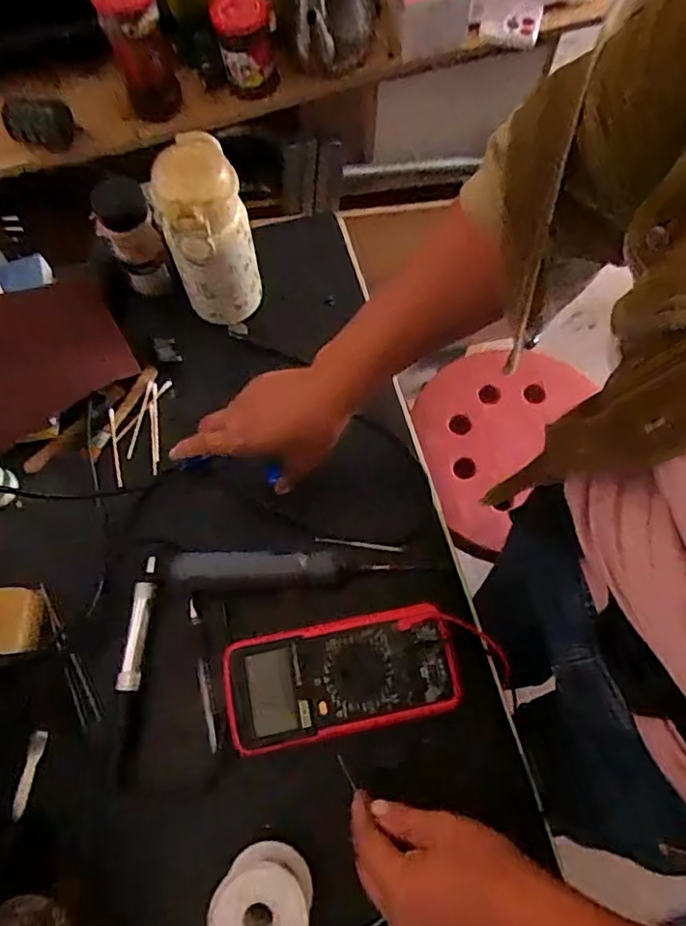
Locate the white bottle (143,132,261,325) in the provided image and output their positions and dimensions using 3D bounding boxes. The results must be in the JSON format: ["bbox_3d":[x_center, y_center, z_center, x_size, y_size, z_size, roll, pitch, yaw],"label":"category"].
[{"bbox_3d":[-0.125,-0.208,0.566,0.075,0.174,0.070,0,69,0],"label":"white bottle"}]

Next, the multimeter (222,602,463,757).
[{"bbox_3d":[-0.001,0.176,0.499,0.184,0.028,0.087,-11,69,-5],"label":"multimeter"}]

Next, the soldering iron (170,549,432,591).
[{"bbox_3d":[-0.039,0.091,0.534,0.216,0.022,0.032,-3,69,-1],"label":"soldering iron"}]

